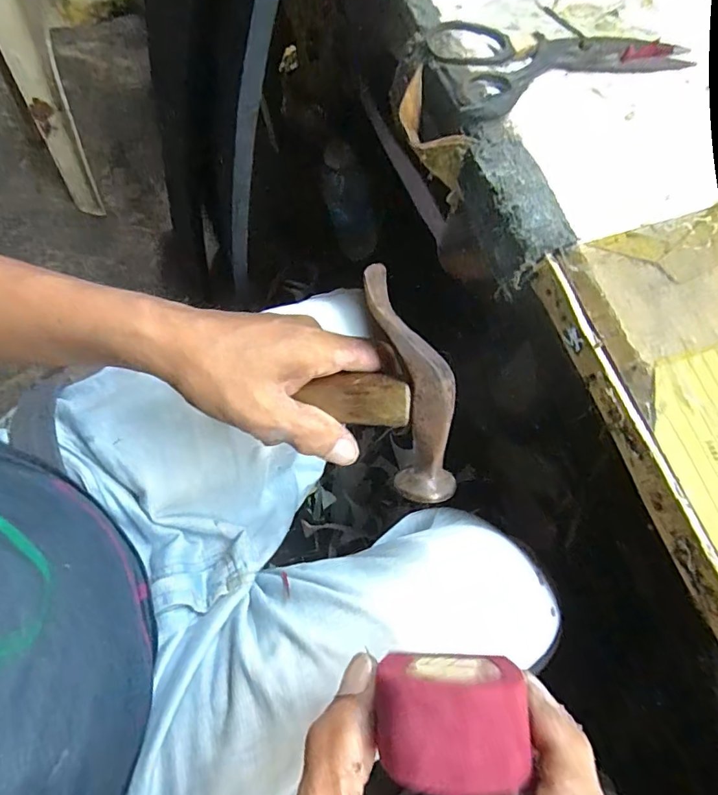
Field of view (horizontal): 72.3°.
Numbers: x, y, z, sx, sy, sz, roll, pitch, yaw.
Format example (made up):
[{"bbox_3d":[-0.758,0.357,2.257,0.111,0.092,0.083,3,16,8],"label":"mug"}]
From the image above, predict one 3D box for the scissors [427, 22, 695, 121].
[{"bbox_3d":[0.132,-0.224,0.317,0.168,0.013,0.074,-19,73,-8],"label":"scissors"}]

